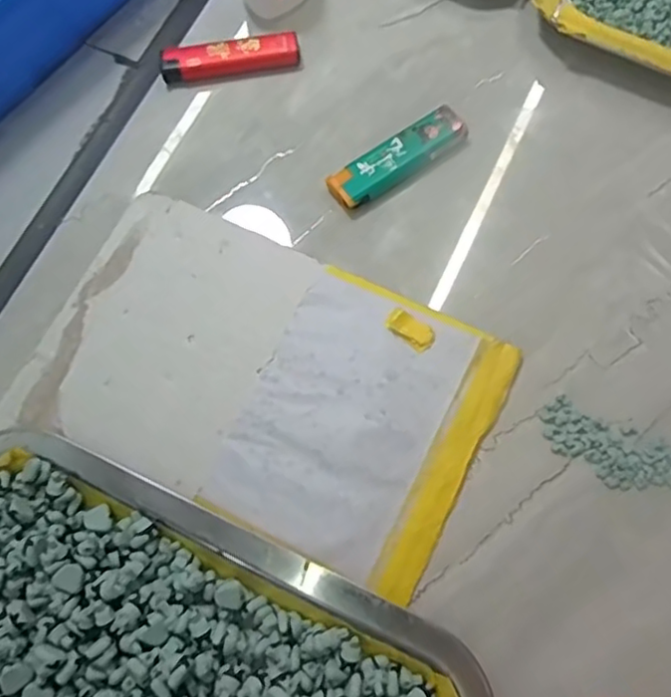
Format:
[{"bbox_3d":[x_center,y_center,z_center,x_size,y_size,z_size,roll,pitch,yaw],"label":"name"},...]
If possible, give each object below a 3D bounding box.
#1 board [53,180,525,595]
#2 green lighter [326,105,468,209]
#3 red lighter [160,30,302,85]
[{"bbox_3d":[-0.033,0.013,0.314,0.210,0.009,0.130,25,75,8],"label":"board"},{"bbox_3d":[0.033,-0.101,0.349,0.079,0.010,0.023,-34,76,-9],"label":"green lighter"},{"bbox_3d":[-0.060,-0.166,0.372,0.078,0.009,0.023,-7,74,-1],"label":"red lighter"}]

